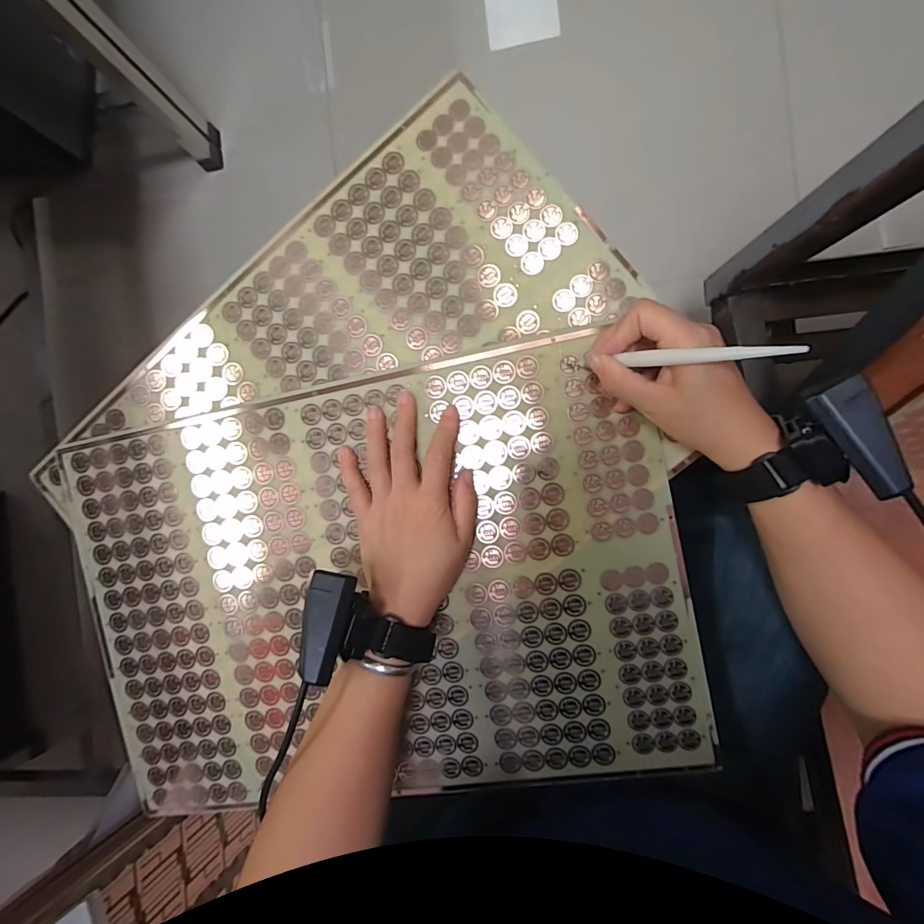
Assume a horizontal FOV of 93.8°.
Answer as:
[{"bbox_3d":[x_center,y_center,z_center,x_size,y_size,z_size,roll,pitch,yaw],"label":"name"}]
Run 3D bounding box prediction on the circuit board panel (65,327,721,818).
[{"bbox_3d":[-0.078,0.110,0.365,0.497,0.009,0.344,-12,91,8],"label":"circuit board panel"}]

